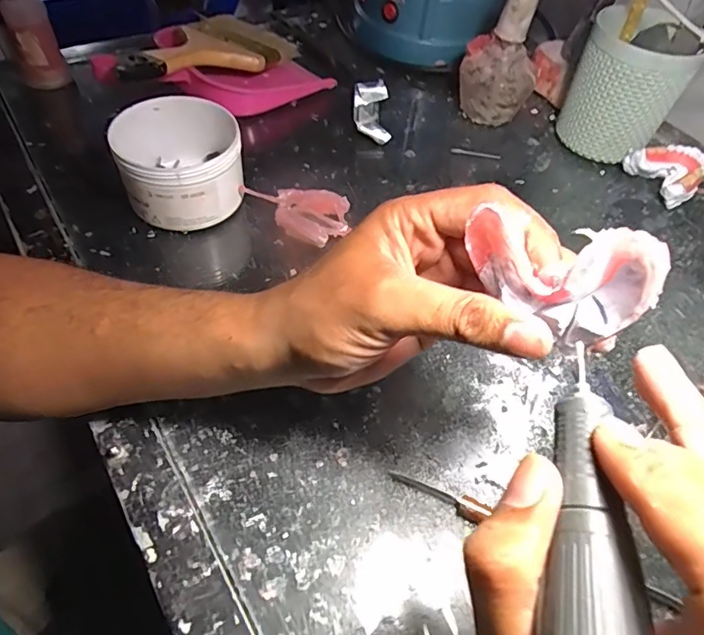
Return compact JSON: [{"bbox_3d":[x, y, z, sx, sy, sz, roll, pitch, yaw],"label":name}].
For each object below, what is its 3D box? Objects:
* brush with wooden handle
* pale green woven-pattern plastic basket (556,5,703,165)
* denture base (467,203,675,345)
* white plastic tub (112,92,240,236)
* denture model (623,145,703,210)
[{"bbox_3d":[-0.143,-0.259,0.501,0.088,0.028,0.219,25,42,13],"label":"brush with wooden handle"},{"bbox_3d":[0.253,-0.211,0.483,0.092,0.113,0.083,29,55,16],"label":"pale green woven-pattern plastic basket"},{"bbox_3d":[0.071,-0.018,0.181,0.064,0.045,0.017,32,56,18],"label":"denture base"},{"bbox_3d":[-0.135,-0.118,0.405,0.085,0.066,0.093,-14,55,-16],"label":"white plastic tub"},{"bbox_3d":[0.294,-0.134,0.477,0.050,0.035,0.062,-20,57,-20],"label":"denture model"}]

